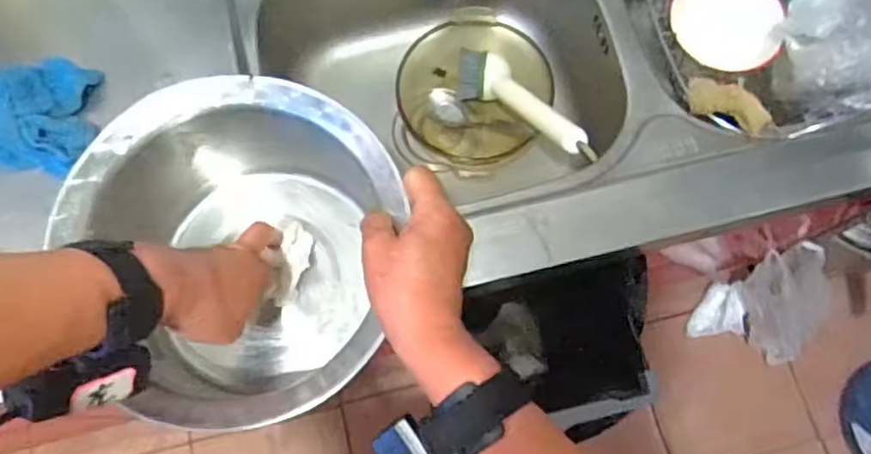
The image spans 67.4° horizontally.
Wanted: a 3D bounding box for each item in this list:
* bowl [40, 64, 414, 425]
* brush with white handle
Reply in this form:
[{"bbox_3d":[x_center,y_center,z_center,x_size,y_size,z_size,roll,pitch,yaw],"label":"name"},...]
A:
[{"bbox_3d":[-0.136,0.027,0.513,0.223,0.151,0.240,0,73,-1],"label":"bowl"},{"bbox_3d":[0.097,-0.135,0.711,0.065,0.049,0.229,-28,43,-9],"label":"brush with white handle"}]

